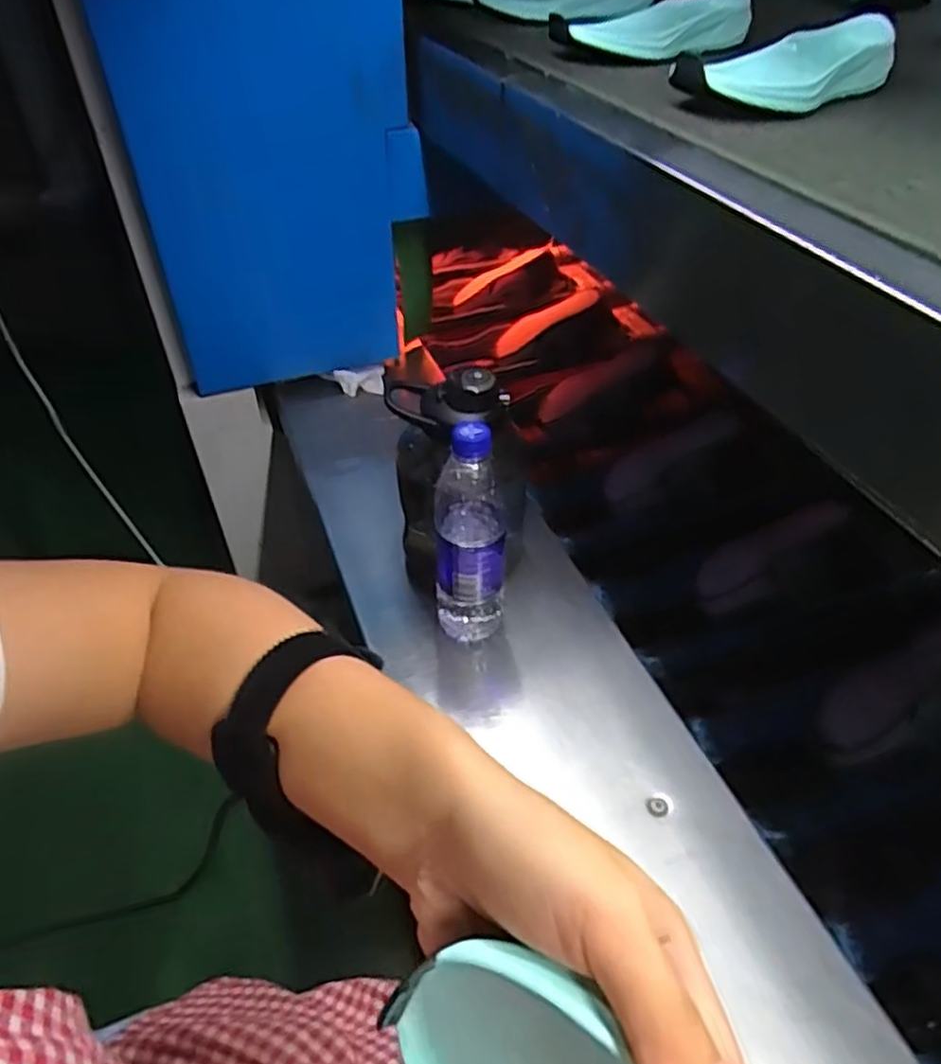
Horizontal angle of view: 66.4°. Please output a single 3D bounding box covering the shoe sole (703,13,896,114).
[{"bbox_3d":[0.257,-0.360,0.560,0.192,0.039,0.079,-35,50,-29],"label":"shoe sole"}]

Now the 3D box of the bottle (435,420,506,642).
[{"bbox_3d":[-0.002,0.010,0.642,0.069,0.239,0.057,-6,42,-1],"label":"bottle"}]

